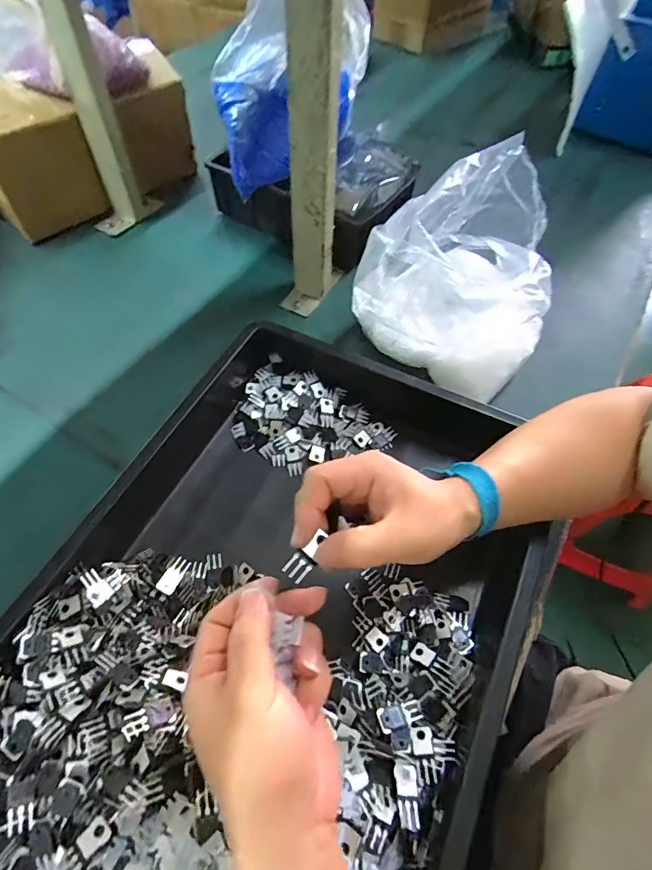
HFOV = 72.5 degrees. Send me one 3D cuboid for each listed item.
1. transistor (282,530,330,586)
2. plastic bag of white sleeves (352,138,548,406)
[{"bbox_3d":[-0.011,0.074,0.276,0.014,0.006,0.034,35,82,25],"label":"transistor"},{"bbox_3d":[0.156,-0.155,0.498,0.204,0.210,0.159,-27,63,-16],"label":"plastic bag of white sleeves"}]

